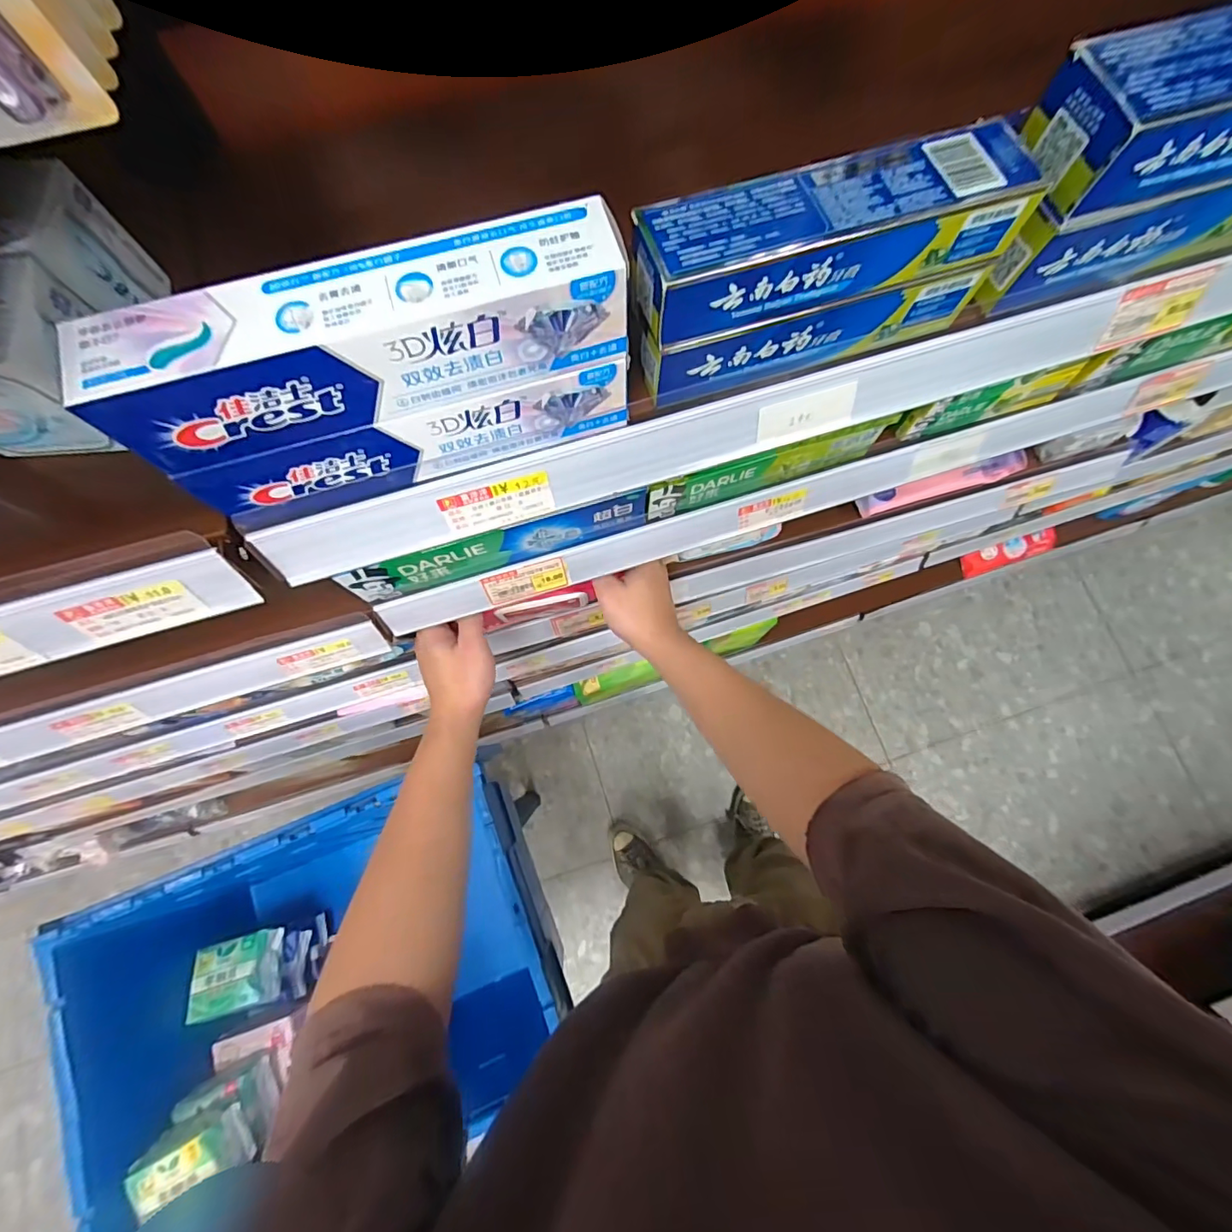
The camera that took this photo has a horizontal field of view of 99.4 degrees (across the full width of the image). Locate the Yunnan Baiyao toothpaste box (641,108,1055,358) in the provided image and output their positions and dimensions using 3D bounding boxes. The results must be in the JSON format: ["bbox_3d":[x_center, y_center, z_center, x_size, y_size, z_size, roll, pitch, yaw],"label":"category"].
[{"bbox_3d":[0.097,-0.179,0.244,0.185,0.033,0.048,-18,77,-4],"label":"Yunnan Baiyao toothpaste box"}]

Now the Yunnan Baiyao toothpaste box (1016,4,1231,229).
[{"bbox_3d":[0.298,-0.250,0.251,0.187,0.042,0.056,-17,77,-4],"label":"Yunnan Baiyao toothpaste box"}]

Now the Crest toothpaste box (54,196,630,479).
[{"bbox_3d":[-0.101,-0.116,0.219,0.206,0.051,0.042,-18,77,-4],"label":"Crest toothpaste box"}]

